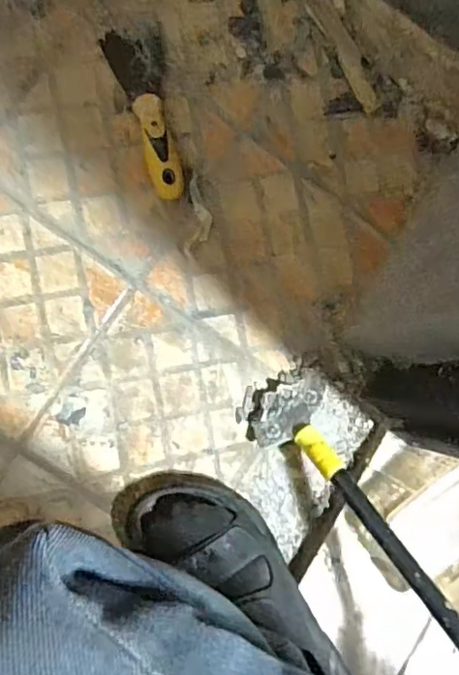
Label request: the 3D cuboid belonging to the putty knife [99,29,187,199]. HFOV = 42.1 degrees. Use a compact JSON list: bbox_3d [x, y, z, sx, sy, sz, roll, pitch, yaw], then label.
[{"bbox_3d":[-0.078,-0.225,0.597,0.054,0.024,0.174,-14,89,-9],"label":"putty knife"}]

